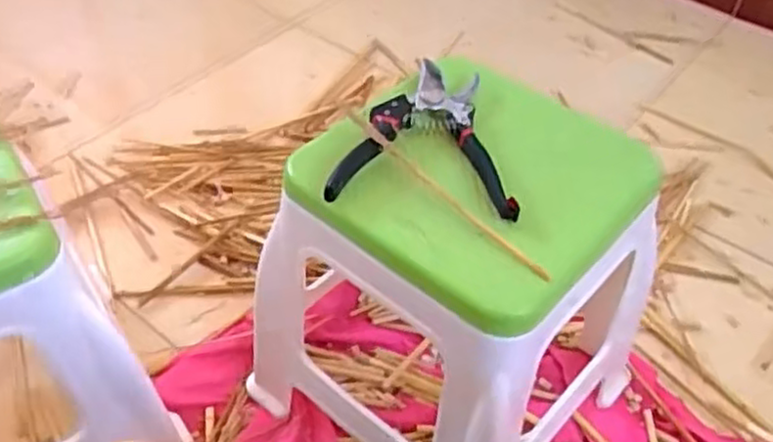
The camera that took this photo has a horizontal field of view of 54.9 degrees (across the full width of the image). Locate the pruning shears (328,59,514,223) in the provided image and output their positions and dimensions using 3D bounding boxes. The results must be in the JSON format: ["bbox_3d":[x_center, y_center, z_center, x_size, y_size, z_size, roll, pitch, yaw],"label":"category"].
[{"bbox_3d":[0.034,-0.073,0.608,0.140,0.026,0.166,6,47,2],"label":"pruning shears"}]

